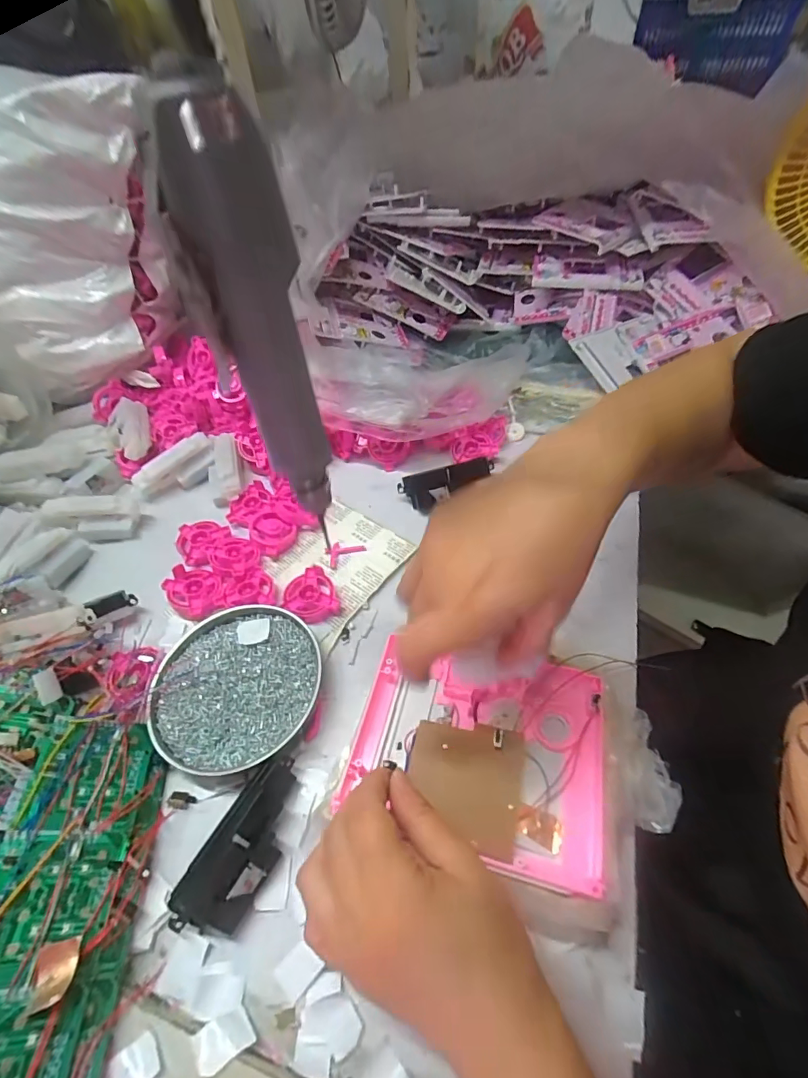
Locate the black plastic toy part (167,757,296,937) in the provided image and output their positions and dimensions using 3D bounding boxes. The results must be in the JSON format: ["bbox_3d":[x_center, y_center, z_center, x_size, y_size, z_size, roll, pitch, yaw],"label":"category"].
[{"bbox_3d":[-0.104,0.202,0.306,0.043,0.026,0.102,21,56,18],"label":"black plastic toy part"}]

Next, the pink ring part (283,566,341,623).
[{"bbox_3d":[-0.088,0.052,0.430,0.046,0.014,0.054,-16,53,-9],"label":"pink ring part"}]

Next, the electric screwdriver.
[{"bbox_3d":[-0.065,-0.089,0.212,0.039,0.179,0.031,0,52,4],"label":"electric screwdriver"}]

